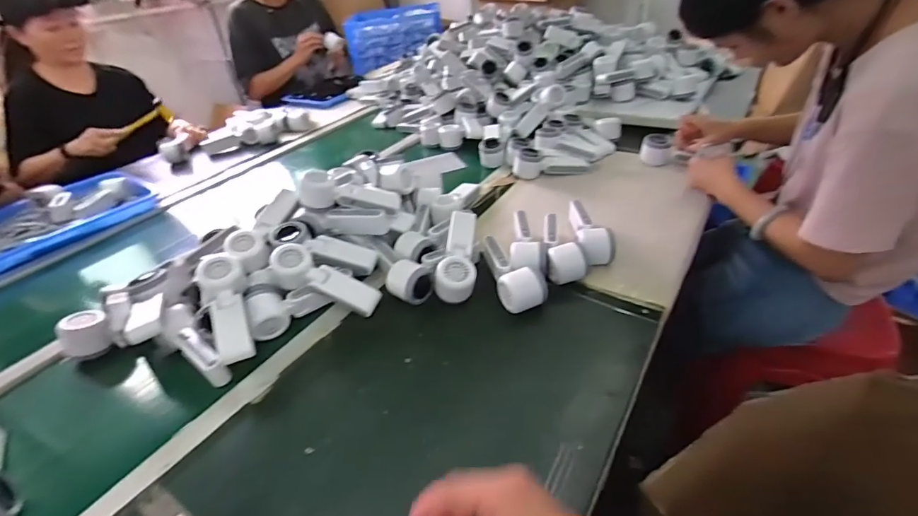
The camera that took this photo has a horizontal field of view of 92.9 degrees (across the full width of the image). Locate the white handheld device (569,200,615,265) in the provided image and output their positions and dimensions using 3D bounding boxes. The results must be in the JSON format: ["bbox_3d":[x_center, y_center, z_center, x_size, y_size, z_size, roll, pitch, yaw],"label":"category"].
[{"bbox_3d":[0.222,-0.052,0.740,0.051,0.047,0.171,-1,37,7],"label":"white handheld device"}]

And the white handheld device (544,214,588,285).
[{"bbox_3d":[0.167,-0.026,0.717,0.058,0.051,0.153,-3,37,4],"label":"white handheld device"}]

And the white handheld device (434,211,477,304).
[{"bbox_3d":[0.001,-0.012,0.688,0.057,0.049,0.160,1,54,9],"label":"white handheld device"}]

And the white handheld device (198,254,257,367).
[{"bbox_3d":[-0.323,0.069,0.603,0.061,0.051,0.174,-19,57,-16],"label":"white handheld device"}]

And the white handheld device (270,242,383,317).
[{"bbox_3d":[-0.204,0.040,0.662,0.170,0.054,0.054,26,40,-5],"label":"white handheld device"}]

